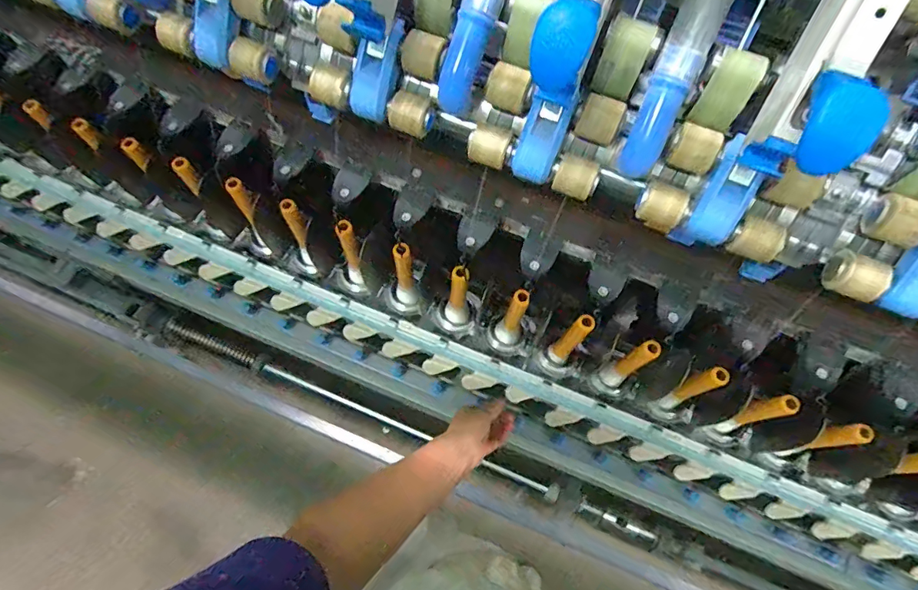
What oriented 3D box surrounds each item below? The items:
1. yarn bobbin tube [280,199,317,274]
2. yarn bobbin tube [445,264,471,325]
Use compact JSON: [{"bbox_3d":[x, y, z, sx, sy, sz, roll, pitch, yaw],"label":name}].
[{"bbox_3d":[-0.195,-0.067,0.579,0.029,0.138,0.026,-29,72,-13],"label":"yarn bobbin tube"},{"bbox_3d":[-0.002,0.002,0.551,0.026,0.141,0.024,4,68,-1],"label":"yarn bobbin tube"}]

